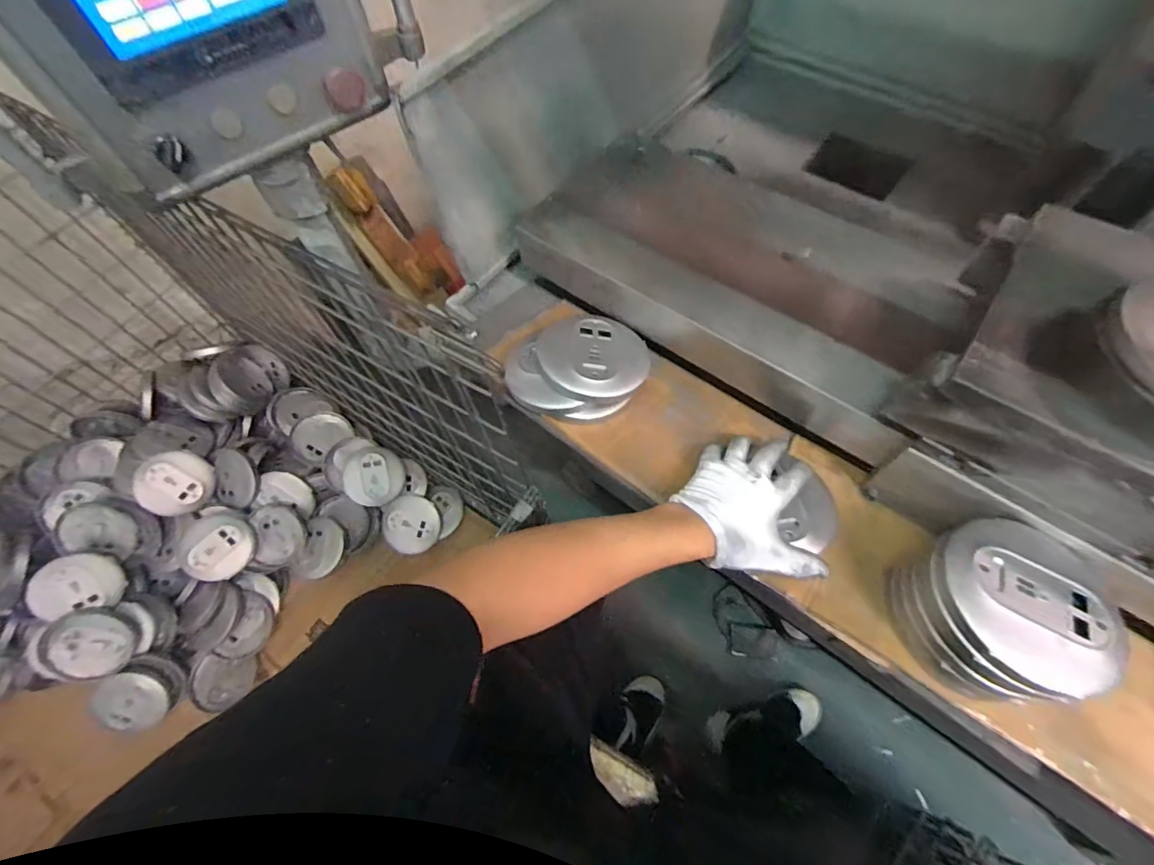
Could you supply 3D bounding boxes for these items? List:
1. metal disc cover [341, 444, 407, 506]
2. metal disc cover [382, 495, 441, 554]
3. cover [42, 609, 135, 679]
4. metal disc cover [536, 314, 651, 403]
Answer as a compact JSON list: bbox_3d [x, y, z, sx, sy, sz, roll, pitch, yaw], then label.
[{"bbox_3d":[-0.467,0.098,1.142,0.131,0.034,0.135,13,72,-9],"label":"metal disc cover"},{"bbox_3d":[-0.377,0.209,1.131,0.121,0.016,0.129,-4,76,-14],"label":"metal disc cover"},{"bbox_3d":[-0.879,0.385,0.898,0.118,0.024,0.121,11,82,-34],"label":"cover"},{"bbox_3d":[0.021,-0.093,0.586,0.130,0.027,0.119,16,58,-7],"label":"metal disc cover"}]

